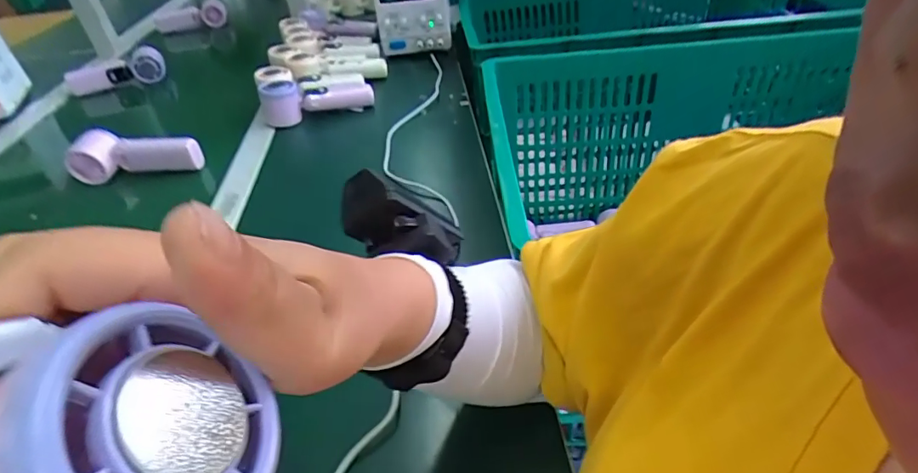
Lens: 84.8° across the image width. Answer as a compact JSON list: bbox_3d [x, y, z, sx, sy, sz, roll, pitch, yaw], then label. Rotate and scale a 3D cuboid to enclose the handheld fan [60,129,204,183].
[{"bbox_3d":[-0.447,-0.108,0.689,0.177,0.057,0.049,1,39,8],"label":"handheld fan"}]

